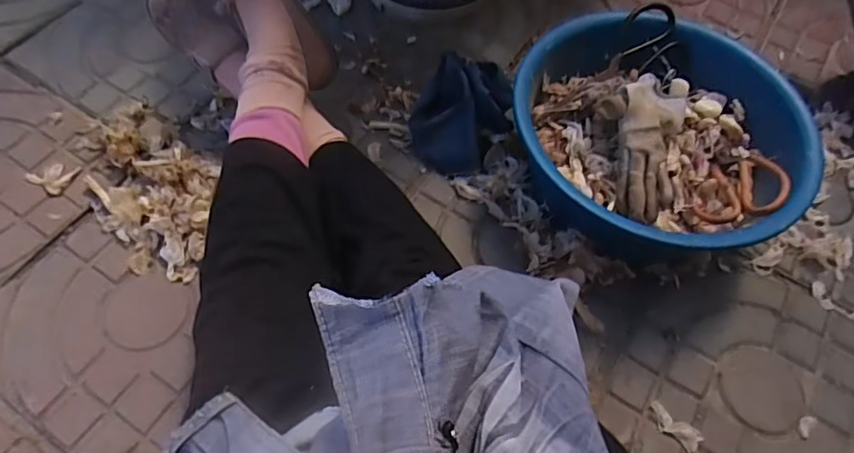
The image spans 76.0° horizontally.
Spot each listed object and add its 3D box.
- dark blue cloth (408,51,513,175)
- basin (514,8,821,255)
[{"bbox_3d":[0.042,-0.151,0.712,0.124,0.090,0.141,3,63,0],"label":"dark blue cloth"},{"bbox_3d":[0.261,-0.092,0.665,0.310,0.141,0.306,2,62,-3],"label":"basin"}]

